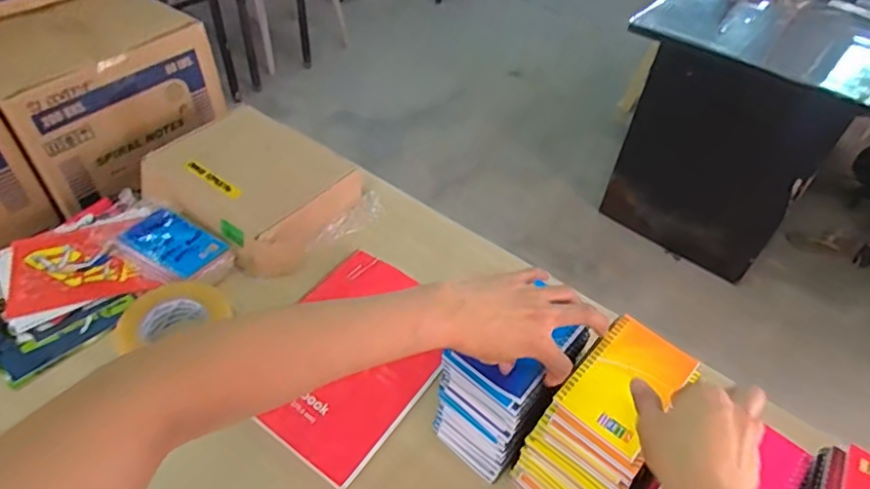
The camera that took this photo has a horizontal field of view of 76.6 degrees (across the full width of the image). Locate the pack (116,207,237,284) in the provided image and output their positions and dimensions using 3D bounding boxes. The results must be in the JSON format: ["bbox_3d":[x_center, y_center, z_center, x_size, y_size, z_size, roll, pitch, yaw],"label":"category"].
[{"bbox_3d":[-0.373,0.006,0.792,0.139,0.039,0.097,28,50,21],"label":"pack"}]

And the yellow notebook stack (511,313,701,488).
[{"bbox_3d":[0.178,0.201,0.587,0.098,0.189,0.149,37,54,28],"label":"yellow notebook stack"}]

